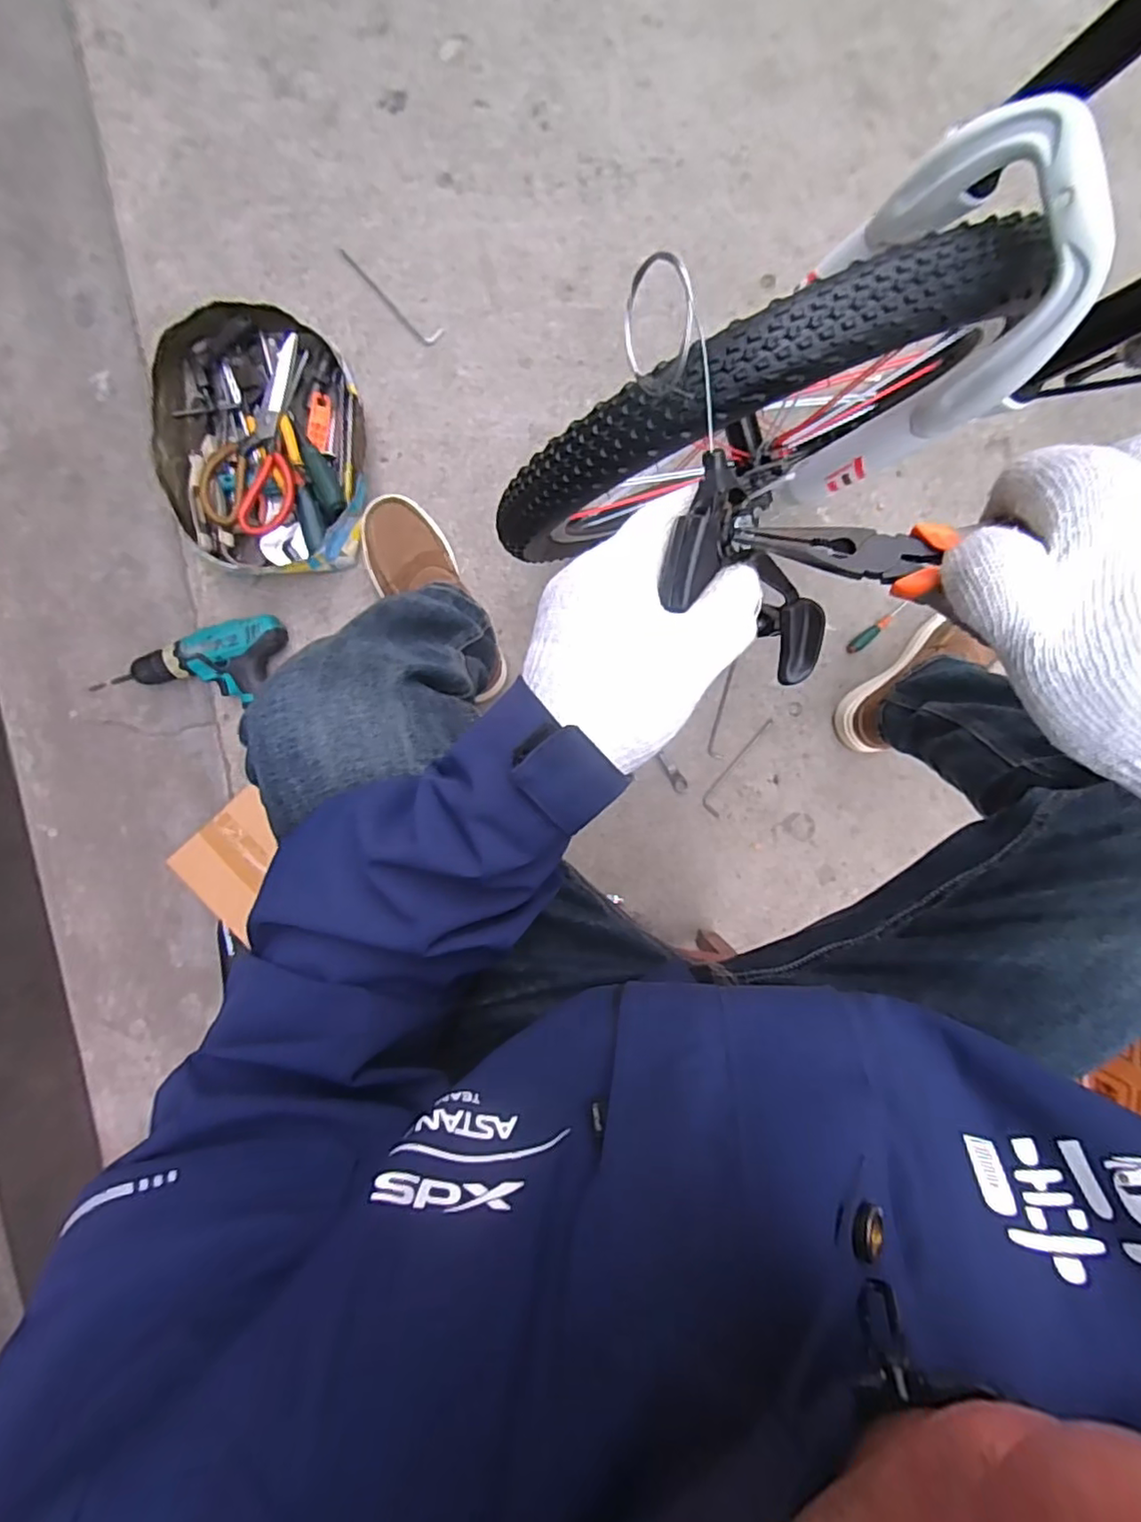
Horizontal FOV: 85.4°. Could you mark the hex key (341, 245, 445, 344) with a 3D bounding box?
[{"bbox_3d":[-0.234,-0.595,0.796,0.154,0.004,0.028,37,91,-4],"label":"hex key"}]

